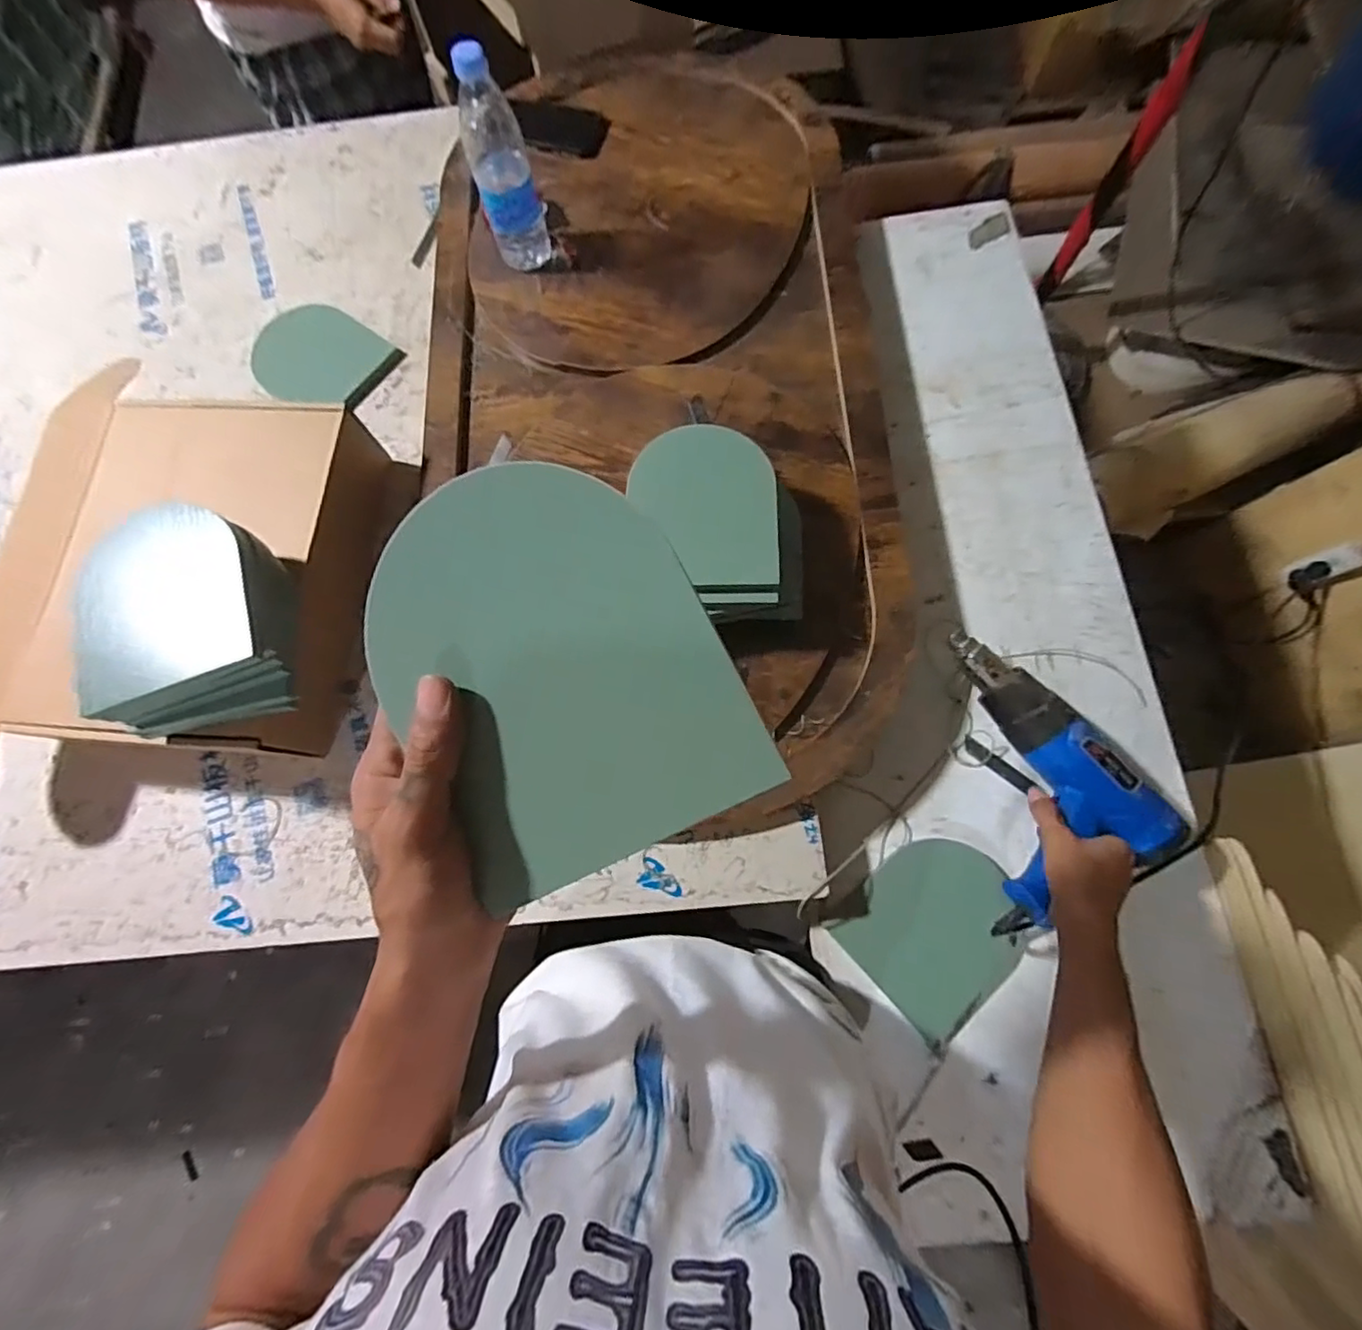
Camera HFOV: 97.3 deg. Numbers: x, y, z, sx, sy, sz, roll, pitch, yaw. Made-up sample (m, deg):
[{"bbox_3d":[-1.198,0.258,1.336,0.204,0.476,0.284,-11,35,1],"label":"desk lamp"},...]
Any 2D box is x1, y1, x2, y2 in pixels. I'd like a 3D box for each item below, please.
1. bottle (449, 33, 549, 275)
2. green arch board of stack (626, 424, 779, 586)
[{"bbox_3d":[-0.209,-0.580,0.693,0.065,0.211,0.059,-22,76,-3],"label":"bottle"},{"bbox_3d":[0.023,-0.152,0.569,0.137,0.010,0.149,0,87,-5],"label":"green arch board of stack"}]

